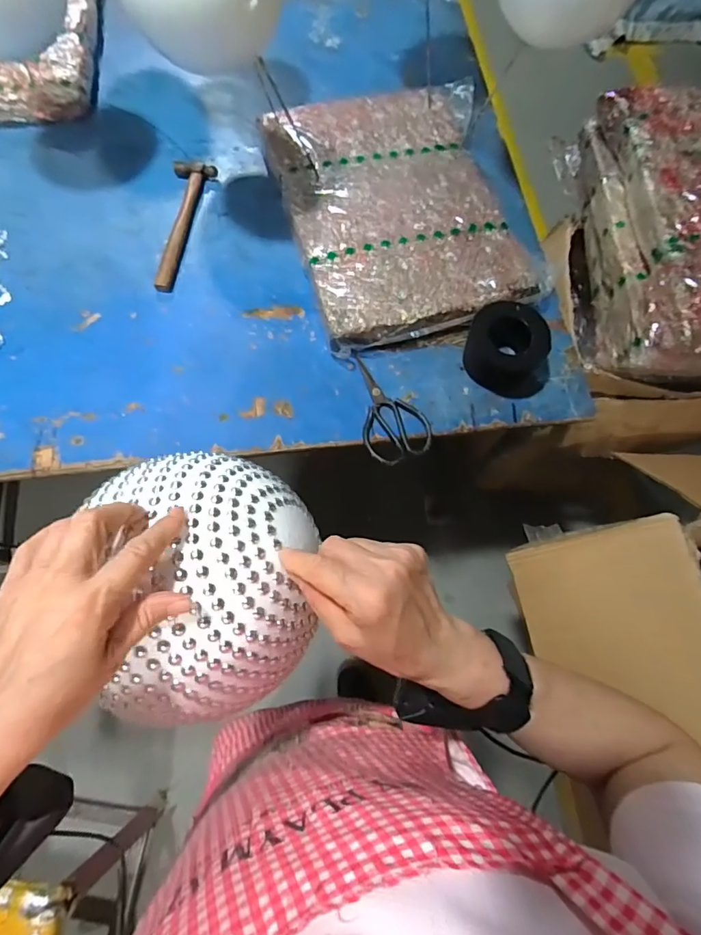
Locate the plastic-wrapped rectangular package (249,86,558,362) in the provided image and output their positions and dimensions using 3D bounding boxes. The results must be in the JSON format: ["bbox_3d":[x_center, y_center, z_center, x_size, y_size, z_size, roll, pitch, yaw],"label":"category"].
[{"bbox_3d":[0.095,-0.451,0.819,0.393,0.053,0.505,-15,68,-9],"label":"plastic-wrapped rectangular package"}]

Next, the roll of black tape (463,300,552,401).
[{"bbox_3d":[0.240,-0.177,0.714,0.106,0.080,0.125,-40,76,-16],"label":"roll of black tape"}]

